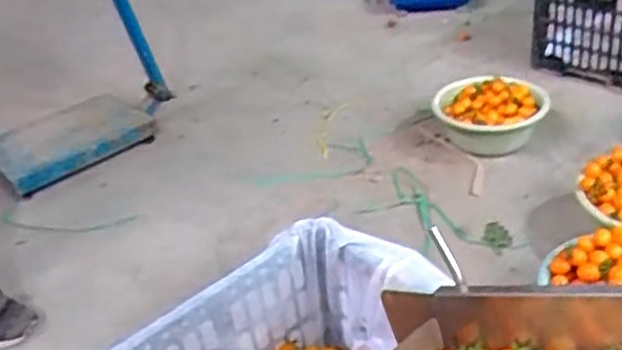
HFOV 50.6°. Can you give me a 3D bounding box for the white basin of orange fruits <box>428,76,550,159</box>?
[{"bbox_3d":[0.418,-0.136,1.551,0.250,0.115,0.230,-1,34,9],"label":"white basin of orange fruits"}]

